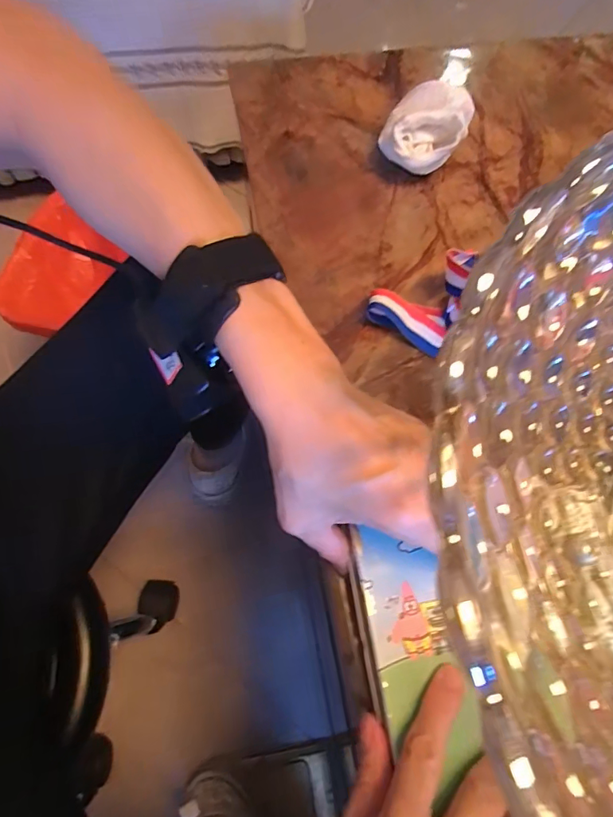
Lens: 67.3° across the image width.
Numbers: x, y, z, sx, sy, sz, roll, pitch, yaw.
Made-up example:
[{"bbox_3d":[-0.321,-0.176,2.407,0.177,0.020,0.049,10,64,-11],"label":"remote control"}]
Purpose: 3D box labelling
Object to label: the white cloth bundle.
[{"bbox_3d":[0.097,-0.230,0.387,0.068,0.058,0.063,19,68,6],"label":"white cloth bundle"}]

